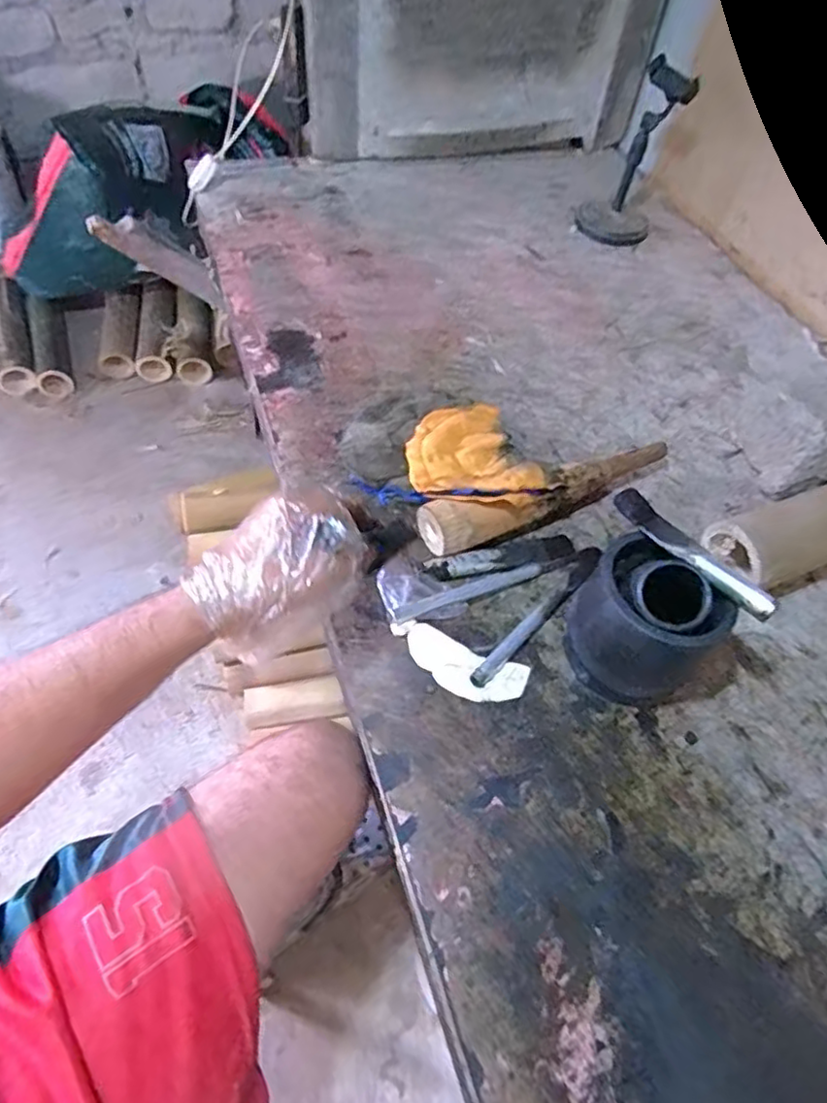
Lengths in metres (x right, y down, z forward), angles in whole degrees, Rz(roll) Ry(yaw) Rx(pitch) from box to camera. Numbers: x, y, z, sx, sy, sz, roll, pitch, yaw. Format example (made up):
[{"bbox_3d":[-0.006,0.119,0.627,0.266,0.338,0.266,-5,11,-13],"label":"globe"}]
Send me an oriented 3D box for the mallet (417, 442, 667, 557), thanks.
[{"bbox_3d":[0.141,-0.057,0.635,0.283,0.060,0.049,-17,58,-18],"label":"mallet"}]

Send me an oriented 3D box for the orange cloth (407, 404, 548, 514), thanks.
[{"bbox_3d":[0.052,-0.095,0.628,0.110,0.034,0.148,-8,55,-15],"label":"orange cloth"}]

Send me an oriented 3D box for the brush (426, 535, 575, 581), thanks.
[{"bbox_3d":[0.085,0.005,0.605,0.147,0.016,0.025,-13,57,-18],"label":"brush"}]

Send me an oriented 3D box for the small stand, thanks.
[{"bbox_3d":[0.320,-0.573,0.945,0.110,0.200,0.139,18,54,6],"label":"small stand"}]

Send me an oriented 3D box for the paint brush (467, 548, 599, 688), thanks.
[{"bbox_3d":[0.114,0.051,0.573,0.020,0.011,0.192,37,57,18],"label":"paint brush"}]

